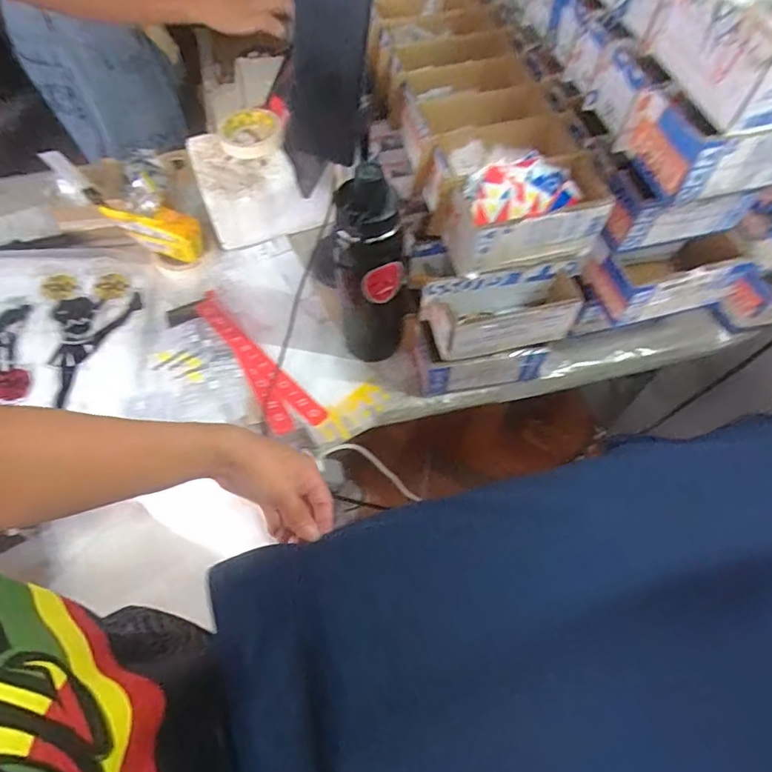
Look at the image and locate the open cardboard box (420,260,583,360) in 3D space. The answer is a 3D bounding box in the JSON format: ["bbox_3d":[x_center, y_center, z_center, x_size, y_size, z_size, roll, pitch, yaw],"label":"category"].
[{"bbox_3d":[0.136,-0.084,0.597,0.179,0.071,0.066,-8,61,-5],"label":"open cardboard box"}]

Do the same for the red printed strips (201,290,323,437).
[{"bbox_3d":[-0.190,-0.035,0.706,0.061,0.012,0.276,-37,64,-19],"label":"red printed strips"}]

